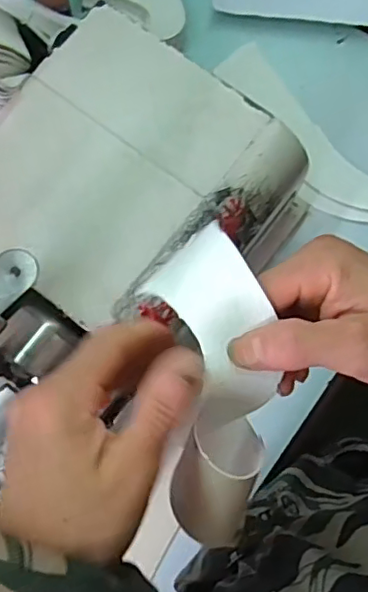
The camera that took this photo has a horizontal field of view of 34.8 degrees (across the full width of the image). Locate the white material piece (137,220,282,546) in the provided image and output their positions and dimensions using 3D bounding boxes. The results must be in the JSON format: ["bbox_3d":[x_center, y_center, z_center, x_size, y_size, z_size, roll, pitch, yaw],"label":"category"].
[{"bbox_3d":[0.013,0.045,0.280,0.053,0.038,0.151,-1,89,1],"label":"white material piece"}]

